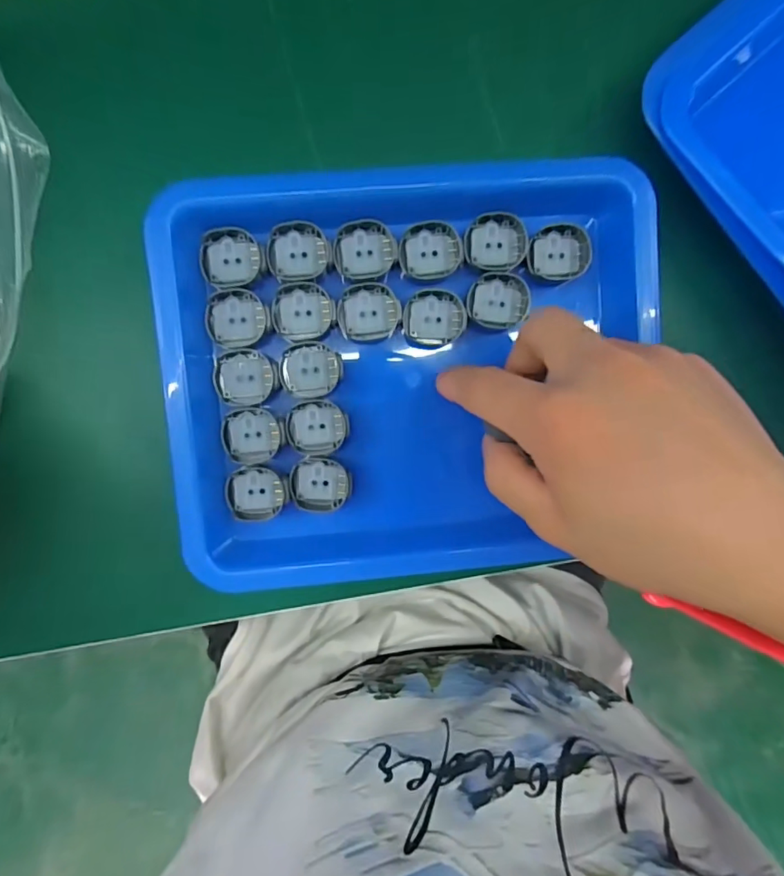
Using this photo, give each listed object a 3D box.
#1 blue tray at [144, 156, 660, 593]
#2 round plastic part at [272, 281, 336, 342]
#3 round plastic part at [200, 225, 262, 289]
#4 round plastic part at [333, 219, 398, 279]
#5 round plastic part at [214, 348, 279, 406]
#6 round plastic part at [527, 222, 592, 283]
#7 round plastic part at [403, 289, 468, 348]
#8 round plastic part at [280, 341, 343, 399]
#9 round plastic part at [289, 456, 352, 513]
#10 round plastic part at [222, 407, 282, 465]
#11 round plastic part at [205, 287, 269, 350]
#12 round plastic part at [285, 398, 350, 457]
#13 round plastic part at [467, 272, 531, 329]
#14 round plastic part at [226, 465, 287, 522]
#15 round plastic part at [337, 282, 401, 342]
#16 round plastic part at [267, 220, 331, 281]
[{"bbox_3d":[0.010,-0.028,0.235,0.214,0.025,0.187,-6,96,-4],"label":"blue tray"},{"bbox_3d":[-0.040,-0.058,0.233,0.027,0.004,0.026,0,95,-5],"label":"round plastic part"},{"bbox_3d":[-0.071,-0.080,0.228,0.026,0.007,0.026,0,95,-5],"label":"round plastic part"},{"bbox_3d":[-0.012,-0.085,0.232,0.028,0.004,0.025,-2,95,-5],"label":"round plastic part"},{"bbox_3d":[-0.067,-0.028,0.234,0.028,0.004,0.025,2,95,-5],"label":"round plastic part"},{"bbox_3d":[0.078,-0.086,0.238,0.028,0.004,0.025,-11,96,-4],"label":"round plastic part"},{"bbox_3d":[0.020,-0.055,0.238,0.028,0.004,0.025,-2,96,-5],"label":"round plastic part"},{"bbox_3d":[-0.037,-0.031,0.236,0.027,0.004,0.025,-1,95,-5],"label":"round plastic part"},{"bbox_3d":[-0.033,0.022,0.241,0.028,0.004,0.026,0,95,-5],"label":"round plastic part"},{"bbox_3d":[-0.065,-0.001,0.236,0.026,0.004,0.026,0,95,-5],"label":"round plastic part"},{"bbox_3d":[-0.070,-0.054,0.230,0.027,0.004,0.026,0,95,-5],"label":"round plastic part"},{"bbox_3d":[-0.035,-0.005,0.238,0.028,0.004,0.026,0,95,-5],"label":"round plastic part"},{"bbox_3d":[0.050,-0.064,0.238,0.028,0.004,0.024,-1,95,-5],"label":"round plastic part"},{"bbox_3d":[-0.063,0.026,0.238,0.027,0.004,0.025,1,95,-5],"label":"round plastic part"},{"bbox_3d":[-0.010,-0.058,0.234,0.028,0.004,0.026,-2,96,-5],"label":"round plastic part"},{"bbox_3d":[-0.042,-0.084,0.229,0.027,0.004,0.025,0,95,-5],"label":"round plastic part"}]

